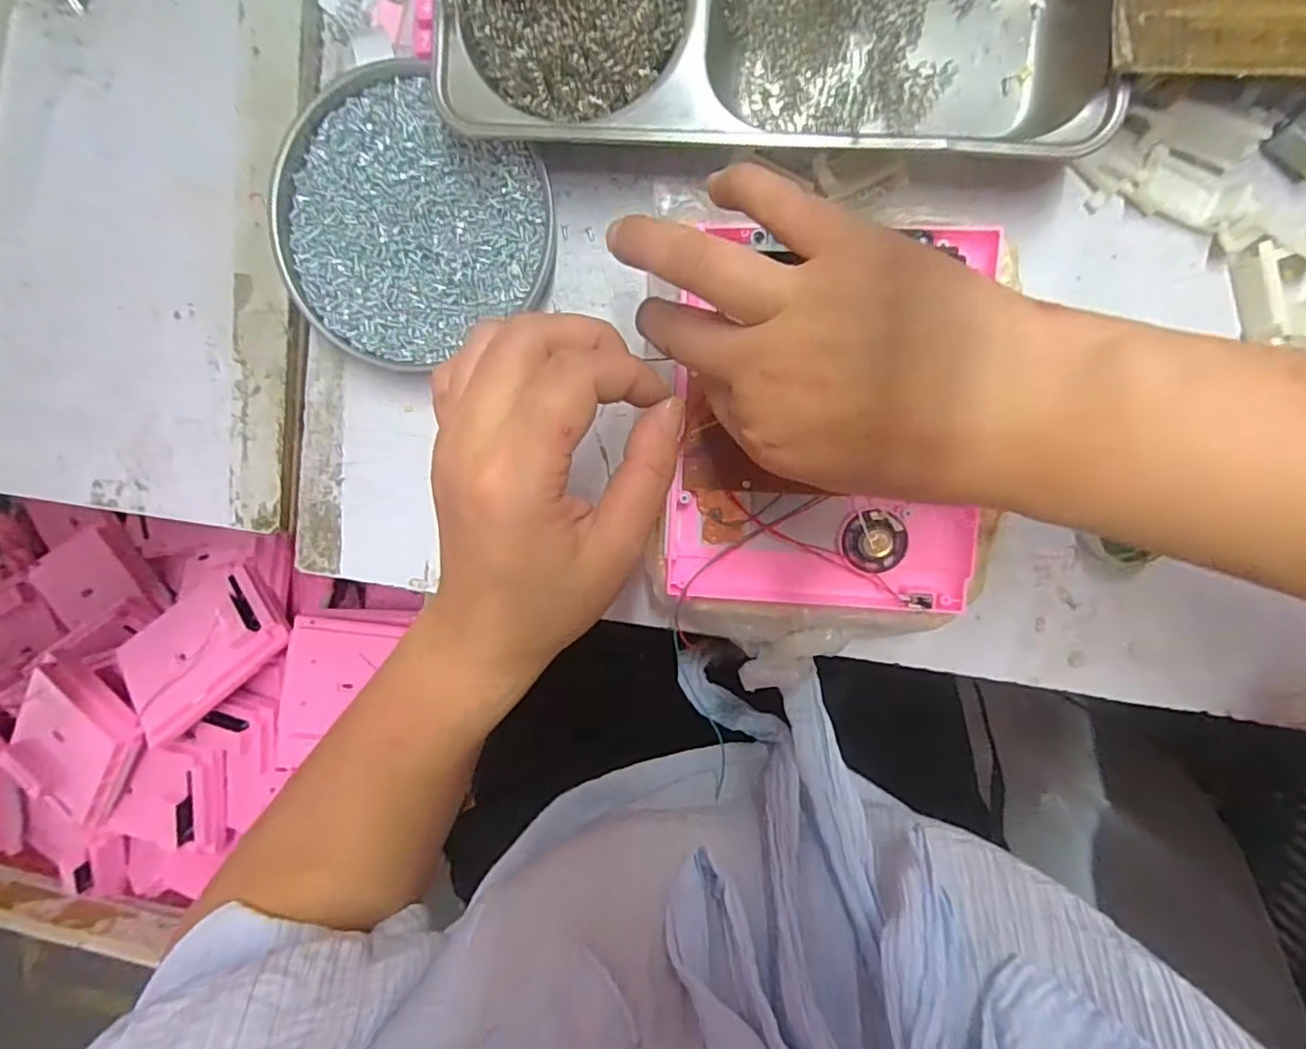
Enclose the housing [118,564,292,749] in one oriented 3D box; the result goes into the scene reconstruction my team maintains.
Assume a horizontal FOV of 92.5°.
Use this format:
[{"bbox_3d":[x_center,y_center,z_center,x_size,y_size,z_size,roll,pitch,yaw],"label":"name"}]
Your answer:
[{"bbox_3d":[-0.474,0.121,0.649,0.157,0.048,0.127,-44,63,-5],"label":"housing"}]

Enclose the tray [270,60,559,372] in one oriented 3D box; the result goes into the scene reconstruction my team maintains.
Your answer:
[{"bbox_3d":[-0.118,-0.149,0.302,0.131,0.016,0.124,1,98,6],"label":"tray"}]

